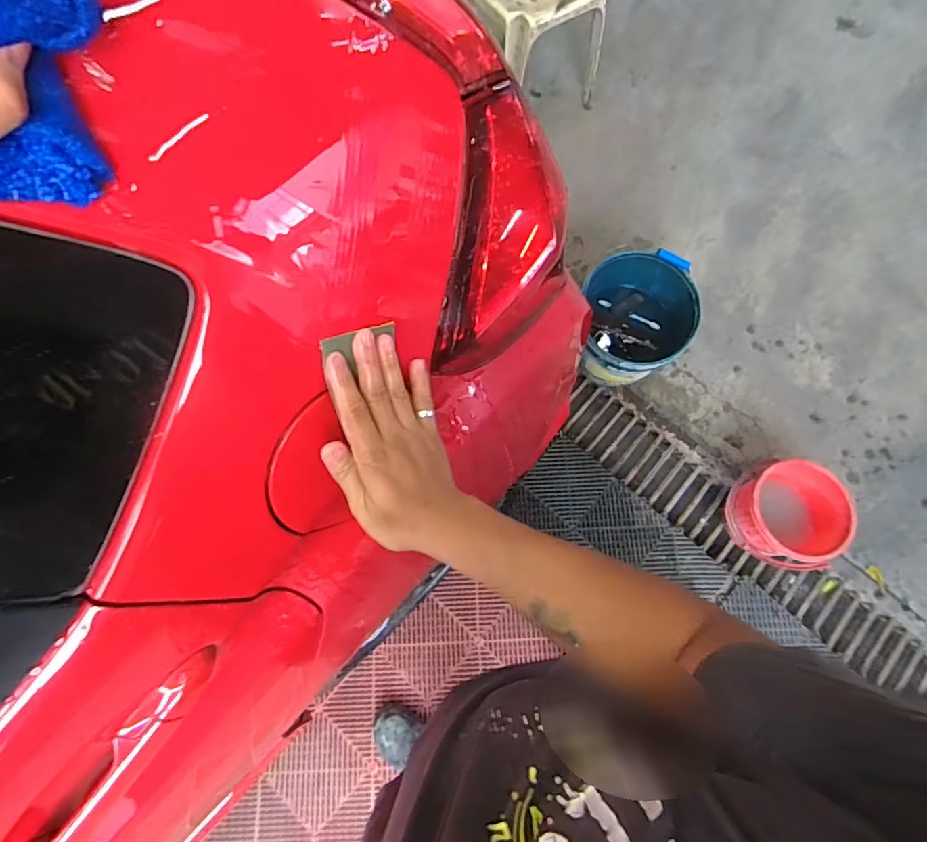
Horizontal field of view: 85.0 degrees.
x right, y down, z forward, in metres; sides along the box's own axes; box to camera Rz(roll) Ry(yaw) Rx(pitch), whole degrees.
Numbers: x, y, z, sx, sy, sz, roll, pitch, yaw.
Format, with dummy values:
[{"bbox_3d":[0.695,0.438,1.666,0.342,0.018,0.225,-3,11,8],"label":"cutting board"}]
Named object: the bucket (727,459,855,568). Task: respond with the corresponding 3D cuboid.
[{"bbox_3d":[0.833,0.250,1.331,0.234,0.211,0.275,-25,75,-7],"label":"bucket"}]

